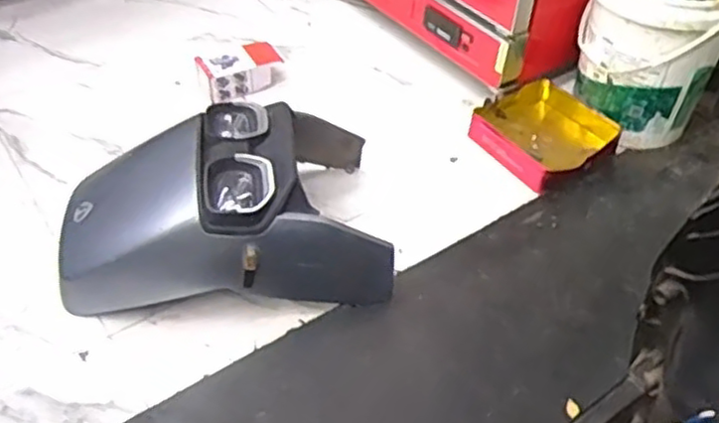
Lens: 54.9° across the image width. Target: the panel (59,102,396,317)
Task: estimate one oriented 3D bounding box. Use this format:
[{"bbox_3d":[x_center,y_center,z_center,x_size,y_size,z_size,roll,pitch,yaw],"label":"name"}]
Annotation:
[{"bbox_3d":[-0.240,-0.003,1.235,0.540,0.234,0.356,-7,47,-11],"label":"panel"}]

